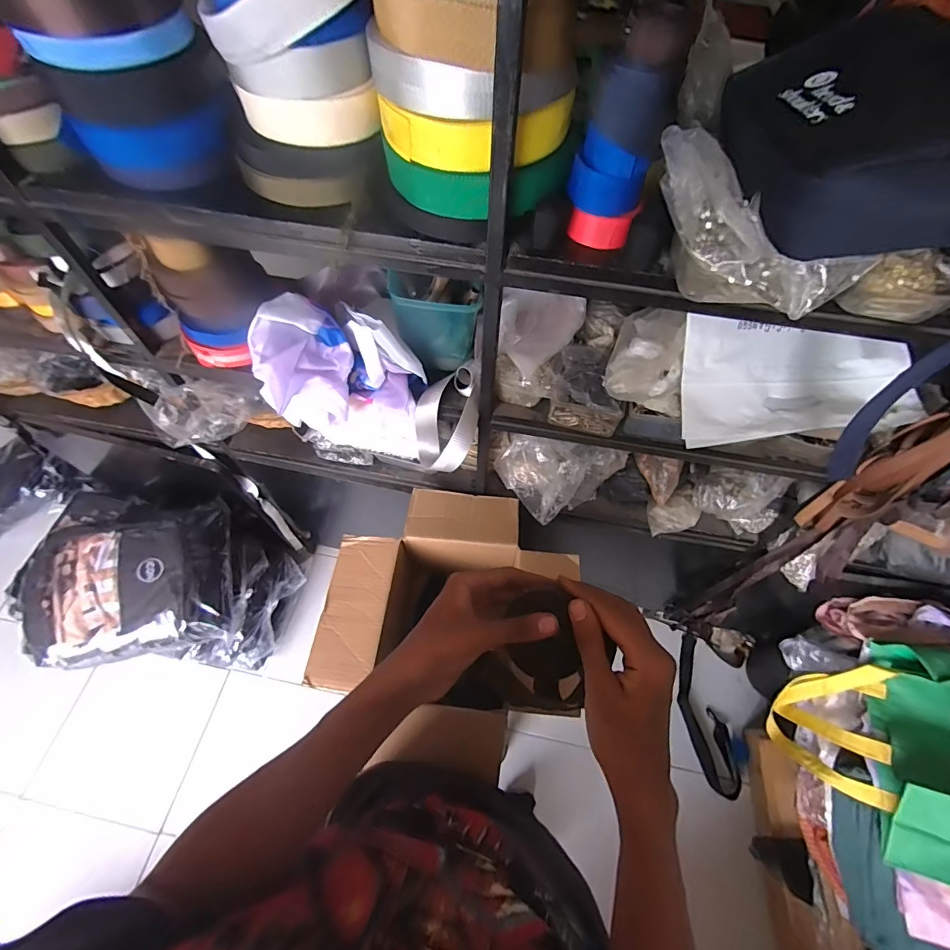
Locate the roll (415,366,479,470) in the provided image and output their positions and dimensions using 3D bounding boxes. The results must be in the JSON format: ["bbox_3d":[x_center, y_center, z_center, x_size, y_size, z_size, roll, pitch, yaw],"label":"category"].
[{"bbox_3d":[-0.045,-0.075,0.735,0.101,0.150,0.105,0,60,0],"label":"roll"}]

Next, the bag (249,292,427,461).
[{"bbox_3d":[-0.212,-0.152,0.734,0.255,0.227,0.169,-5,60,-3],"label":"bag"}]

